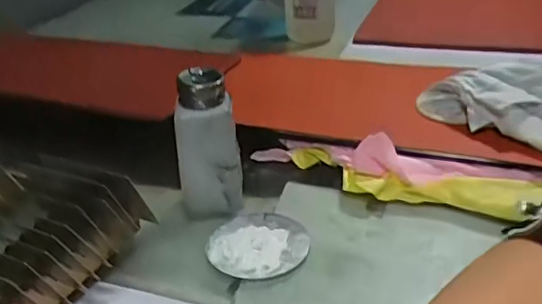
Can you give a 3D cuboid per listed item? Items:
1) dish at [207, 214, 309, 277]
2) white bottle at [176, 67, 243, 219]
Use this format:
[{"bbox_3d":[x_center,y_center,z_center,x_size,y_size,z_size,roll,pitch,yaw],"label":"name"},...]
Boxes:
[{"bbox_3d":[-0.009,0.075,0.474,0.080,0.005,0.081,-3,29,1],"label":"dish"},{"bbox_3d":[-0.052,-0.006,0.499,0.054,0.125,0.046,-1,29,5],"label":"white bottle"}]

